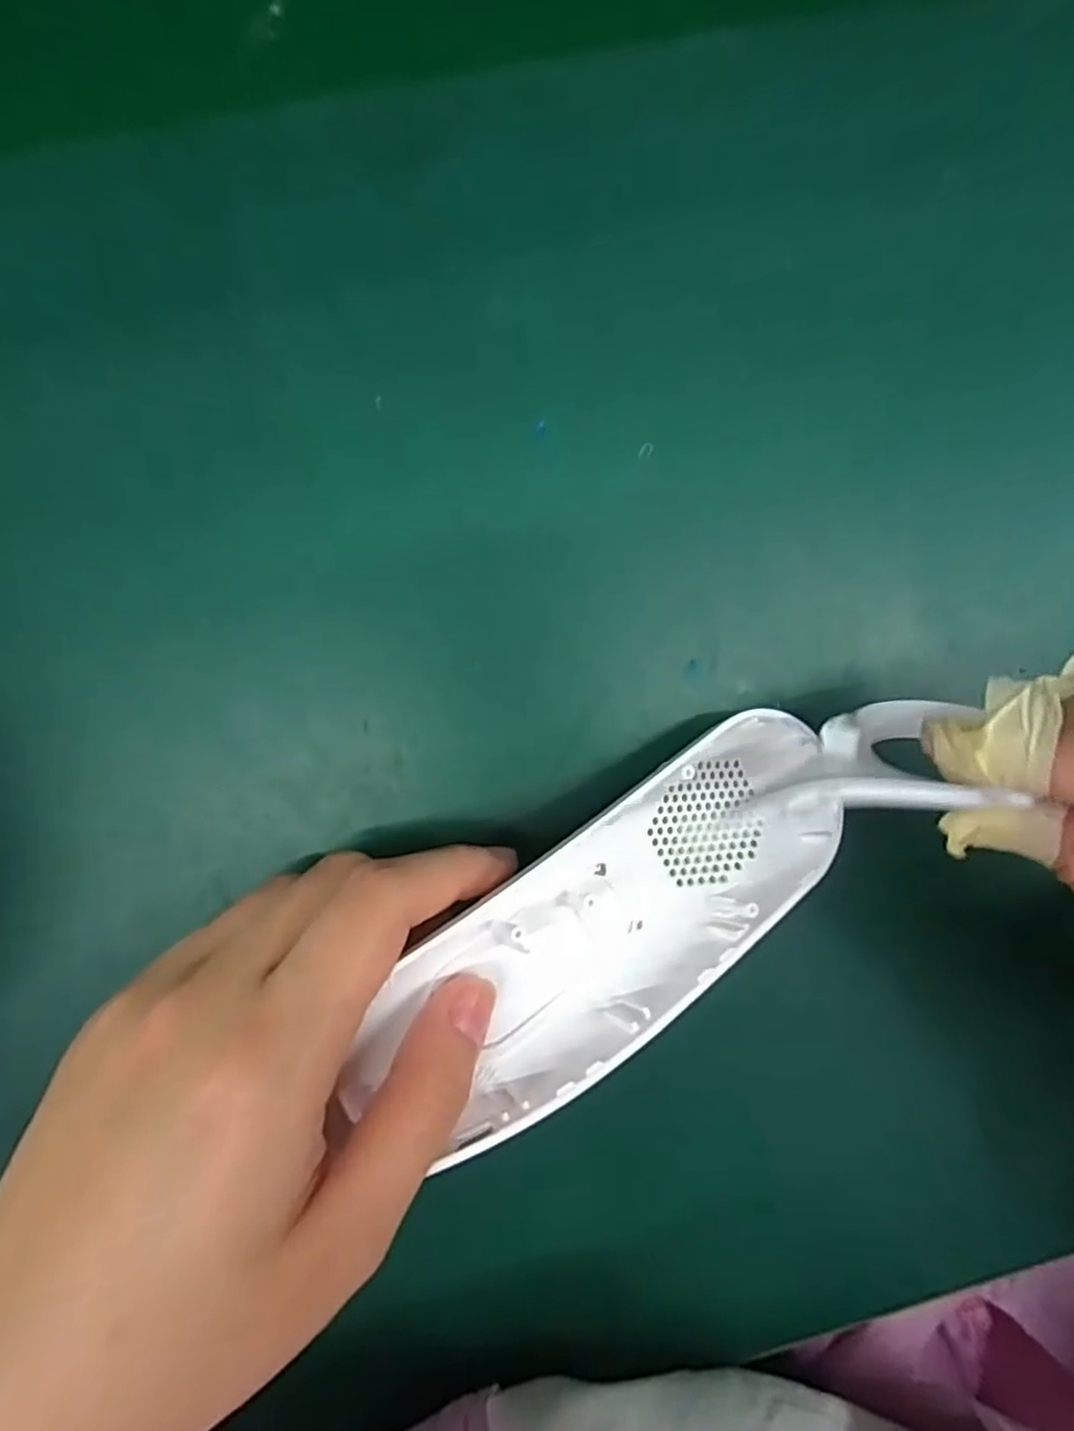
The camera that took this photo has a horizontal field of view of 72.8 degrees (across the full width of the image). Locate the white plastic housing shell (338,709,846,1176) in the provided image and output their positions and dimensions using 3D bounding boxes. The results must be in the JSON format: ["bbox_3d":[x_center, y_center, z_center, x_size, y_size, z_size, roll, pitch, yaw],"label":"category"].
[{"bbox_3d":[0.020,0.054,0.191,0.145,0.025,0.049,-35,96,-17],"label":"white plastic housing shell"}]

